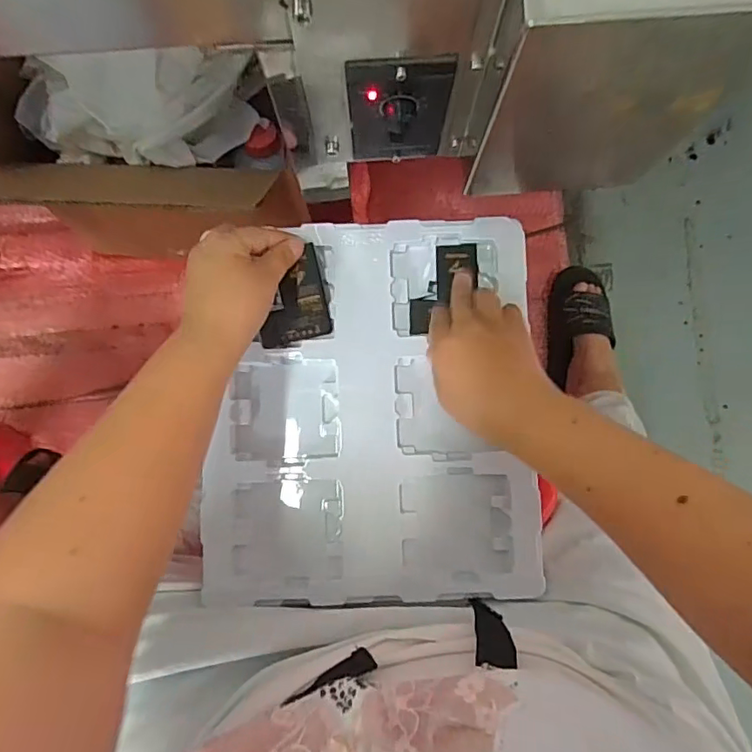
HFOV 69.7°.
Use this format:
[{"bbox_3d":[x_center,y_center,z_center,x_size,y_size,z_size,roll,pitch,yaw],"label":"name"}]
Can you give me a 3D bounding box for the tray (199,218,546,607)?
[{"bbox_3d":[-0.005,0.027,0.453,0.267,0.041,0.311,-2,83,6],"label":"tray"}]

